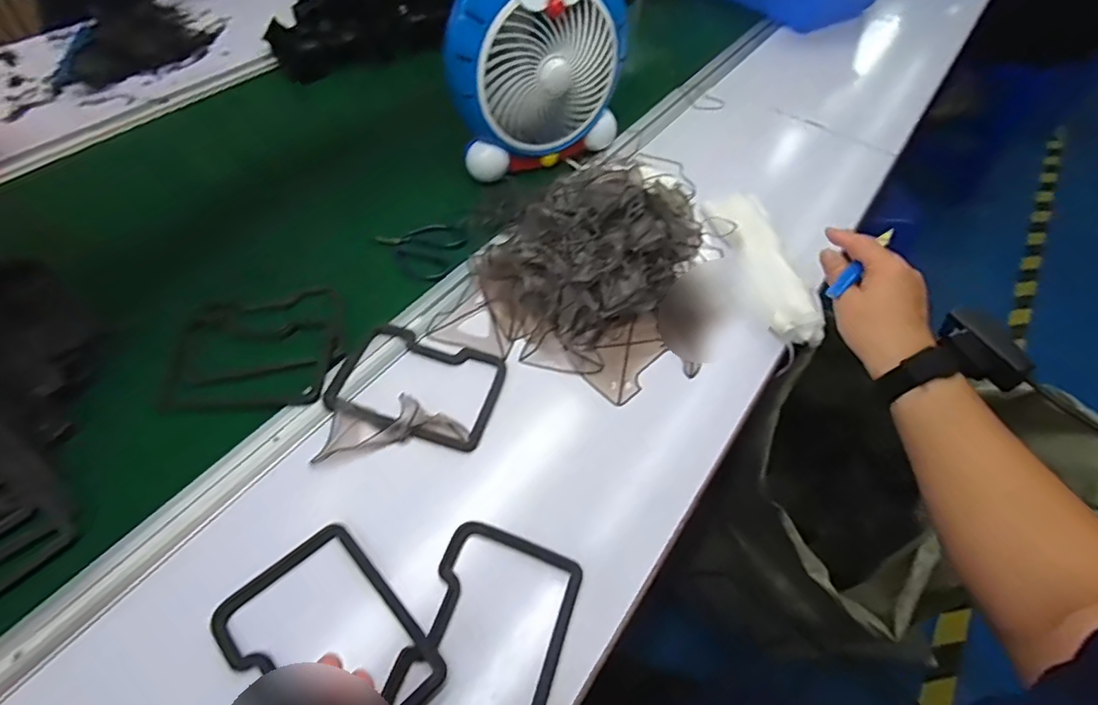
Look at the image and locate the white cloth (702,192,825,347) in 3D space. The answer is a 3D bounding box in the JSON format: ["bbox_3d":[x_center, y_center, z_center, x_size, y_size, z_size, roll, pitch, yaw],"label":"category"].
[{"bbox_3d":[0.242,-0.104,0.642,0.069,0.032,0.212,-9,54,-11],"label":"white cloth"}]

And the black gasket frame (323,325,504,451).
[{"bbox_3d":[-0.125,0.029,0.524,0.149,0.011,0.105,16,54,8],"label":"black gasket frame"}]

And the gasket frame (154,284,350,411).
[{"bbox_3d":[-0.282,-0.005,0.541,0.155,0.009,0.141,-6,54,-8],"label":"gasket frame"}]

